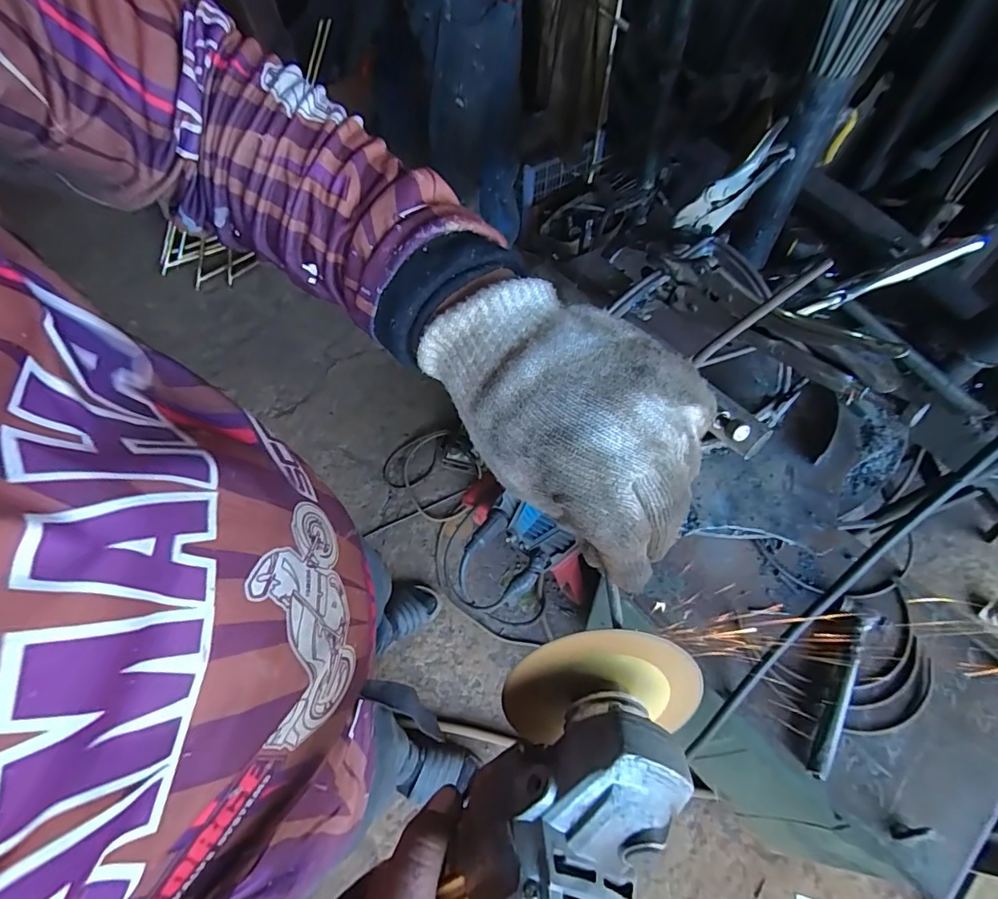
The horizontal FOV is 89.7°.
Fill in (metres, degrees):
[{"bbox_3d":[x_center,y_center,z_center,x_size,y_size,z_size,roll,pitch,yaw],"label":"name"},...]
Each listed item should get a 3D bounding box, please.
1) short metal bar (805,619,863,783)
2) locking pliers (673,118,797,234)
[{"bbox_3d":[0.430,0.308,0.634,0.021,0.021,0.210,28,62,18],"label":"short metal bar"},{"bbox_3d":[0.233,-0.258,0.490,0.030,0.058,0.178,36,65,22],"label":"locking pliers"}]

